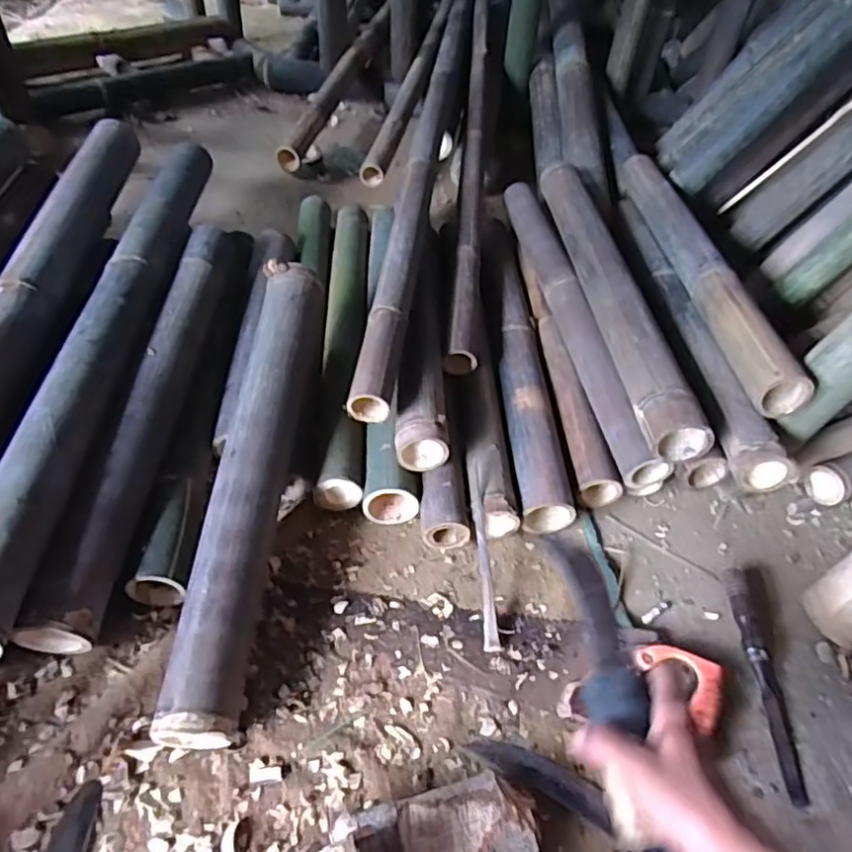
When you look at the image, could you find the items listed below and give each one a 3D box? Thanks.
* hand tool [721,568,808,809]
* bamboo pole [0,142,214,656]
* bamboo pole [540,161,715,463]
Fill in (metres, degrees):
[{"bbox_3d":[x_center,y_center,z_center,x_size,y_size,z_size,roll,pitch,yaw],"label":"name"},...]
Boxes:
[{"bbox_3d":[0.366,0.266,0.683,0.030,0.022,0.238,3,48,-1],"label":"hand tool"},{"bbox_3d":[-0.397,-0.130,0.816,0.074,0.078,0.835,2,48,-2],"label":"bamboo pole"},{"bbox_3d":[0.258,-0.219,0.932,0.067,0.071,0.655,-2,49,-6],"label":"bamboo pole"}]

